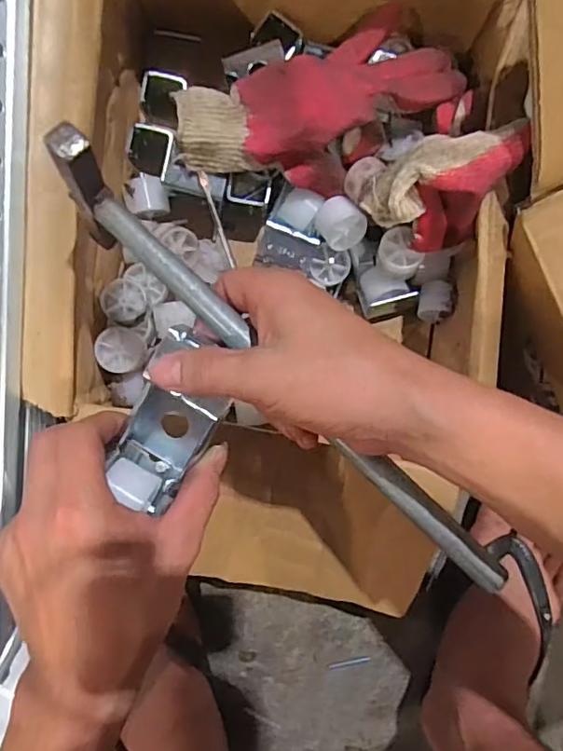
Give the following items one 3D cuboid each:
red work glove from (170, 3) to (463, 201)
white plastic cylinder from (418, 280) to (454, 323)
[{"bbox_3d":[0.030,-0.193,0.400,0.206,0.040,0.103,-27,93,-2],"label":"red work glove"},{"bbox_3d":[0.123,-0.059,0.443,0.020,0.025,0.033,10,92,-3],"label":"white plastic cylinder"}]

